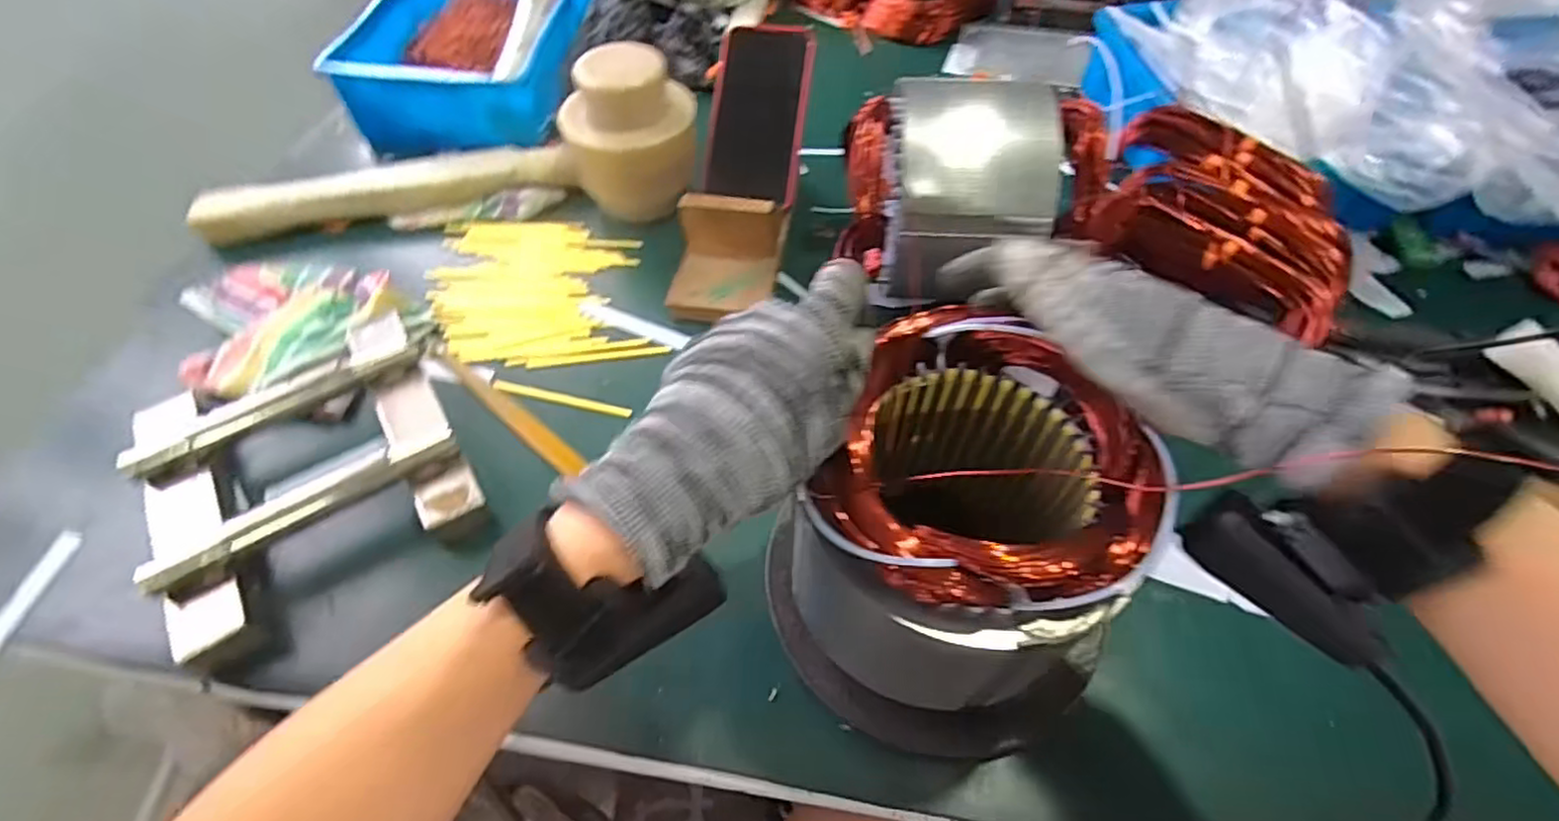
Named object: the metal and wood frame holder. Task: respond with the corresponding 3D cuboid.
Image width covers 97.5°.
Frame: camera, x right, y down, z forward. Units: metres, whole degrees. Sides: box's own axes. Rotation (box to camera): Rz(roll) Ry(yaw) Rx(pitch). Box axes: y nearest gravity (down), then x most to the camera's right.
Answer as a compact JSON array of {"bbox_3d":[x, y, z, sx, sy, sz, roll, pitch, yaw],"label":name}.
[{"bbox_3d":[-0.314,0.034,0.451,0.177,0.047,0.196,-28,58,-19],"label":"metal and wood frame holder"}]

